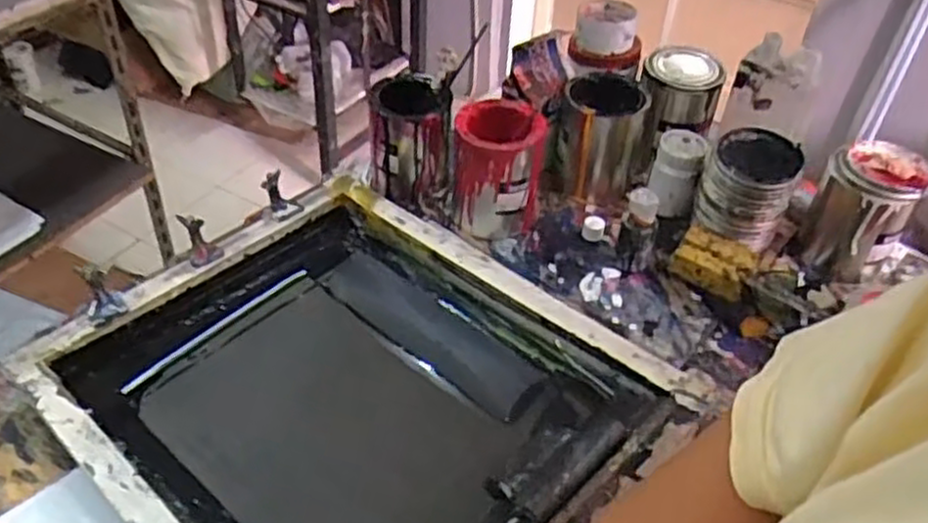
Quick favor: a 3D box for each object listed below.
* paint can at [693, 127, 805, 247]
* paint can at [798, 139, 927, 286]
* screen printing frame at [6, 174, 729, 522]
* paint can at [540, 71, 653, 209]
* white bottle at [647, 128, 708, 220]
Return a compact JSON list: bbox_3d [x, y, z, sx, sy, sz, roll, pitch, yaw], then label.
[{"bbox_3d":[0.348,-0.090,0.945,0.100,0.110,0.099,2,44,-2],"label":"paint can"},{"bbox_3d":[0.484,-0.059,0.938,0.108,0.150,0.108,2,44,-2],"label":"paint can"},{"bbox_3d":[-0.109,0.113,0.767,0.545,0.093,0.473,31,53,33],"label":"screen printing frame"},{"bbox_3d":[0.183,-0.156,1.023,0.121,0.152,0.119,2,44,-2],"label":"paint can"},{"bbox_3d":[0.283,-0.120,1.016,0.062,0.094,0.071,16,45,13],"label":"white bottle"}]

